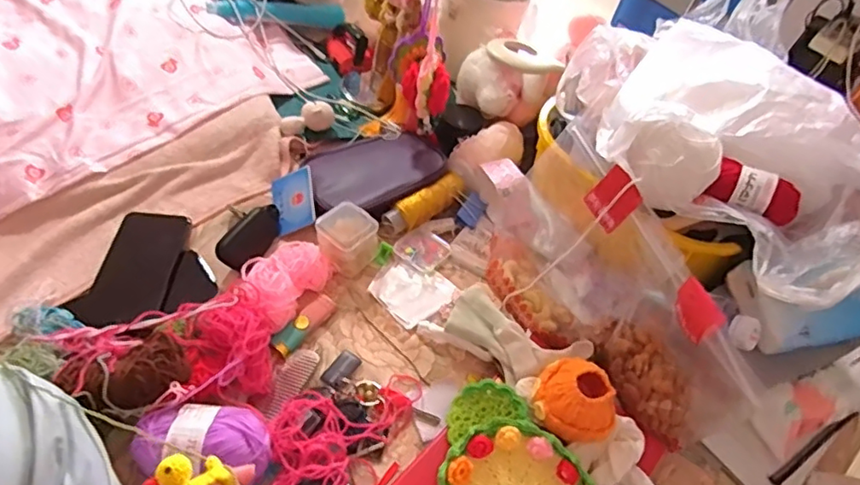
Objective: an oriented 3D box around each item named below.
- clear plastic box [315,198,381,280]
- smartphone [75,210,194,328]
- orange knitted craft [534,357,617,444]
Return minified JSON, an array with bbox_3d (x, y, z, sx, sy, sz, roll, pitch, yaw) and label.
[{"bbox_3d":[-0.093,-0.006,0.649,0.061,0.048,0.060,38,56,17],"label":"clear plastic box"},{"bbox_3d":[-0.319,0.025,0.629,0.075,0.012,0.147,8,52,-6],"label":"smartphone"},{"bbox_3d":[0.136,0.146,0.543,0.067,0.050,0.073,2,52,-2],"label":"orange knitted craft"}]

